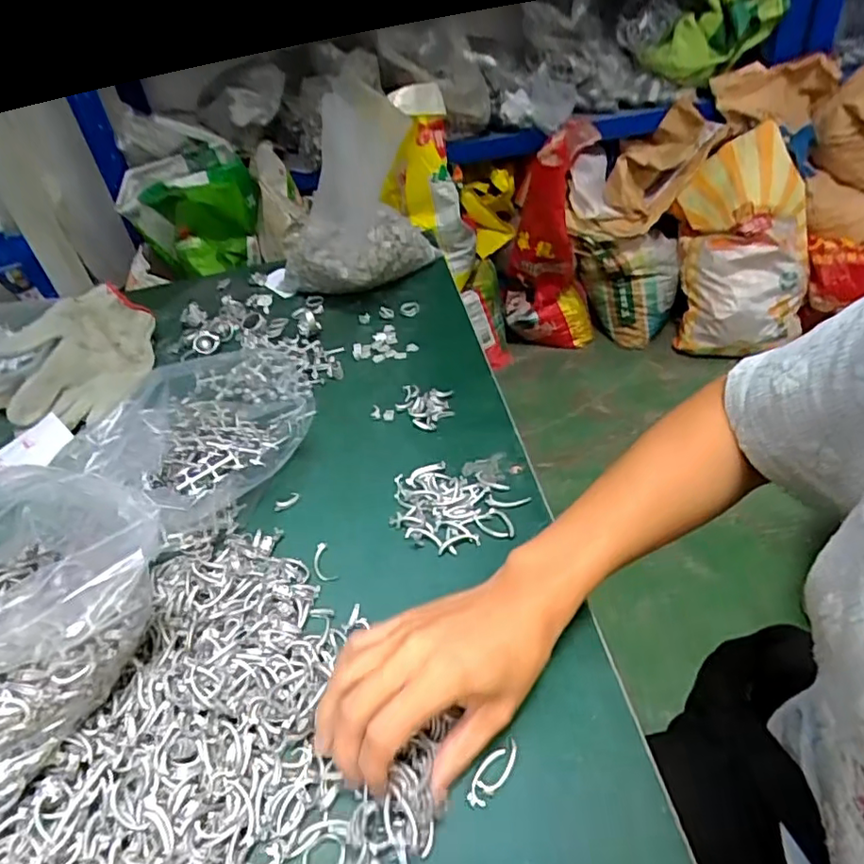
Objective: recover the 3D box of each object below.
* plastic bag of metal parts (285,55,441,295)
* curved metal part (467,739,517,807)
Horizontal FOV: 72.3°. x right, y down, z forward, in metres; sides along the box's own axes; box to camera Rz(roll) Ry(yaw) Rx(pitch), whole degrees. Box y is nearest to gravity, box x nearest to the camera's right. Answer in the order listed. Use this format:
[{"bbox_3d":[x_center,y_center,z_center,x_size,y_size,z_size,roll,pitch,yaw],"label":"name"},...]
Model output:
[{"bbox_3d":[-0.101,-0.266,0.649,0.179,0.234,0.119,4,42,14],"label":"plastic bag of metal parts"},{"bbox_3d":[0.032,0.176,0.305,0.036,0.004,0.013,-33,47,-27],"label":"curved metal part"}]

